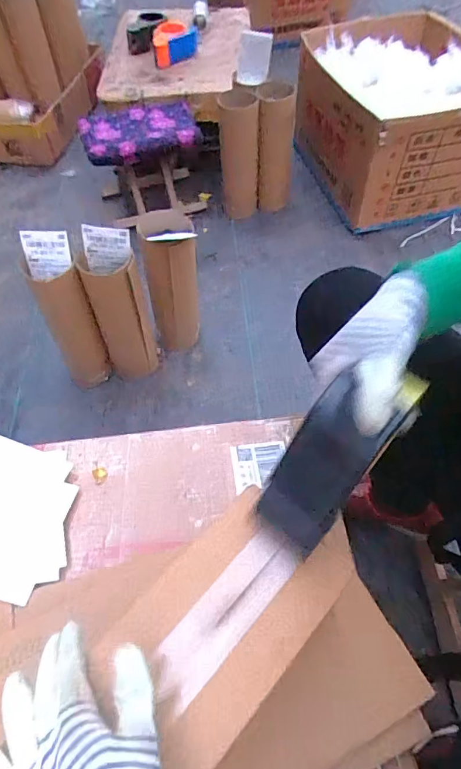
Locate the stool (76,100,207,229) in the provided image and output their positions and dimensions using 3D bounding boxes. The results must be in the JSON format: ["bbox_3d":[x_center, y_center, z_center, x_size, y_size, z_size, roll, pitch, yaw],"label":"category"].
[{"bbox_3d":[-0.213,-0.561,1.175,0.289,0.214,0.207,-16,59,-12],"label":"stool"}]

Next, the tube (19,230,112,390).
[{"bbox_3d":[-0.298,-0.129,0.832,0.083,0.324,0.092,-23,61,-16],"label":"tube"}]

